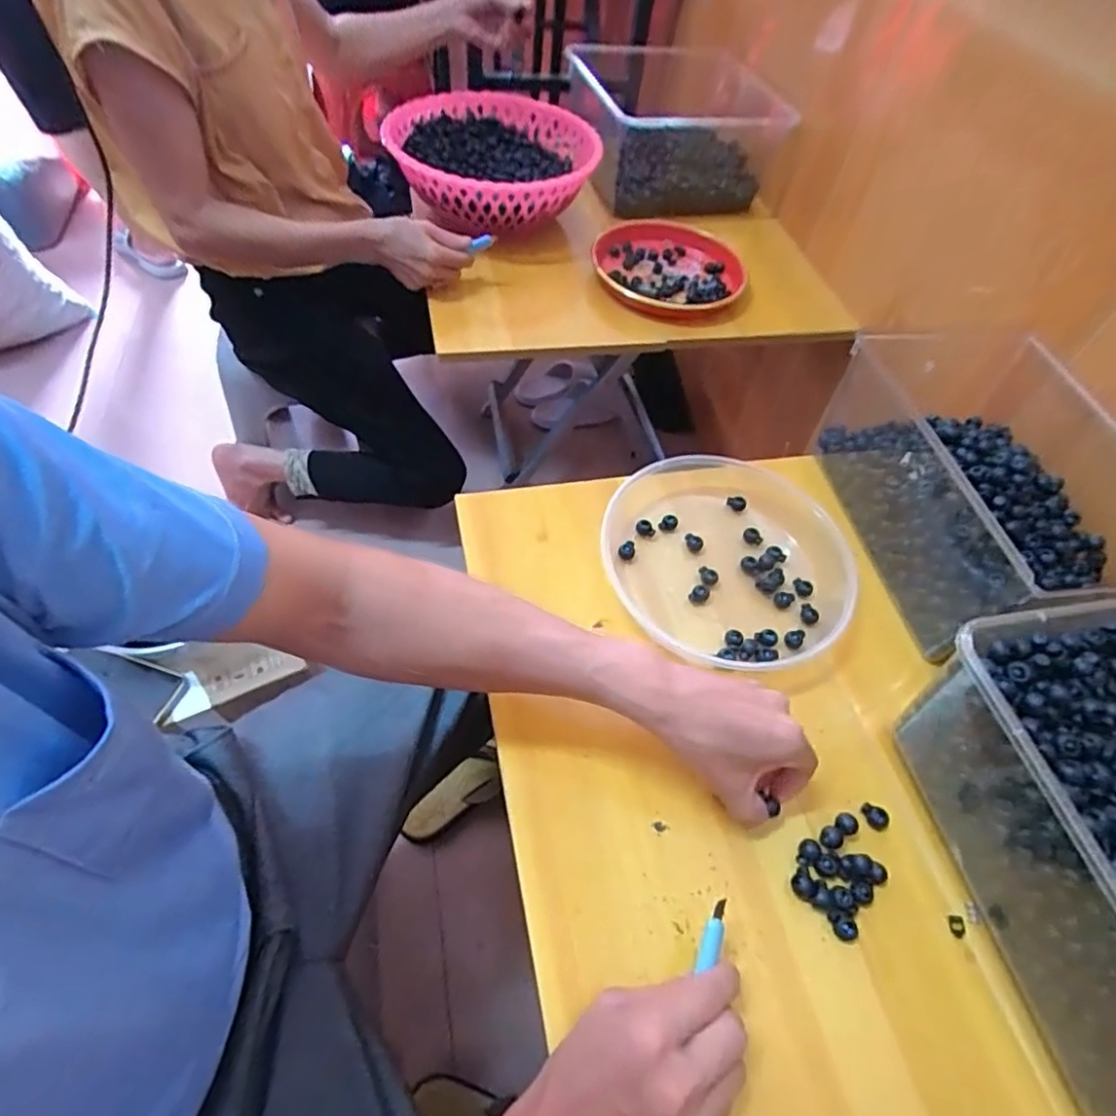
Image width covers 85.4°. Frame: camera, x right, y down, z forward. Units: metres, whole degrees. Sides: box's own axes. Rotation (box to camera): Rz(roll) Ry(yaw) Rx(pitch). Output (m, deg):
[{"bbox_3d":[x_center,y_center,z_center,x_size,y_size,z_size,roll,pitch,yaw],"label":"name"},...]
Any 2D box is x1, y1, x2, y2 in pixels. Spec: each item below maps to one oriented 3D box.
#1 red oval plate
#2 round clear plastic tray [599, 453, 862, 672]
[{"bbox_3d":[0.159,-0.429,0.876,0.211,0.031,0.236,4,55,-2],"label":"red oval plate"},{"bbox_3d":[0.166,-0.004,0.578,0.224,0.054,0.231,2,55,-3],"label":"round clear plastic tray"}]

